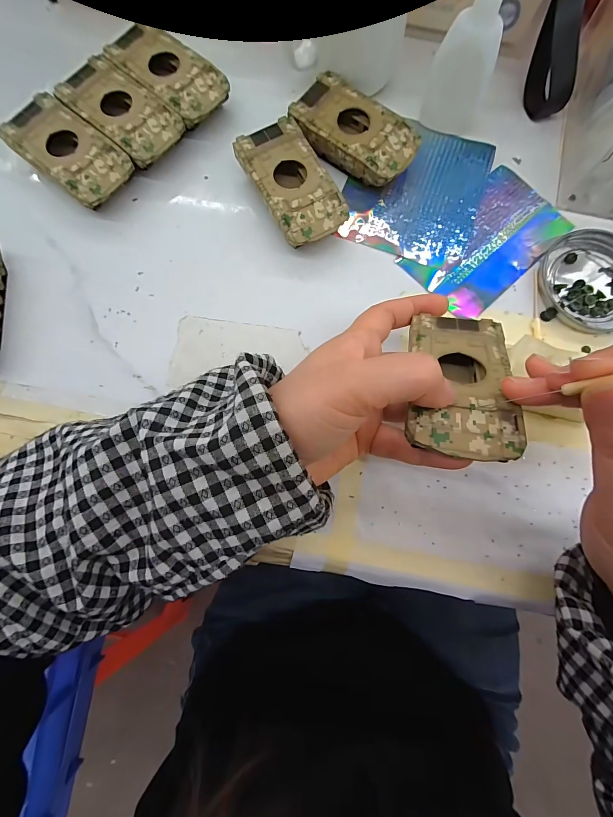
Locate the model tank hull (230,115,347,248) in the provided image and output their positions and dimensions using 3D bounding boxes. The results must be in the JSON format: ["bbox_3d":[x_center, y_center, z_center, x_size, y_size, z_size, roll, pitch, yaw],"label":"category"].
[{"bbox_3d":[-0.010,-0.164,0.252,0.050,0.025,0.094,-28,82,-4],"label":"model tank hull"}]

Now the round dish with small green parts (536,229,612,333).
[{"bbox_3d":[0.212,-0.096,0.245,0.074,0.008,0.079,-16,81,-2],"label":"round dish with small green parts"}]

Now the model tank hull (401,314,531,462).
[{"bbox_3d":[0.078,-0.016,0.170,0.048,0.013,0.093,13,50,3],"label":"model tank hull"}]

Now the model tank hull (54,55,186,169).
[{"bbox_3d":[-0.143,-0.229,0.263,0.094,0.024,0.049,40,83,6],"label":"model tank hull"}]

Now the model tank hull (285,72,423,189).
[{"bbox_3d":[0.037,-0.210,0.260,0.094,0.025,0.054,38,83,6],"label":"model tank hull"}]

